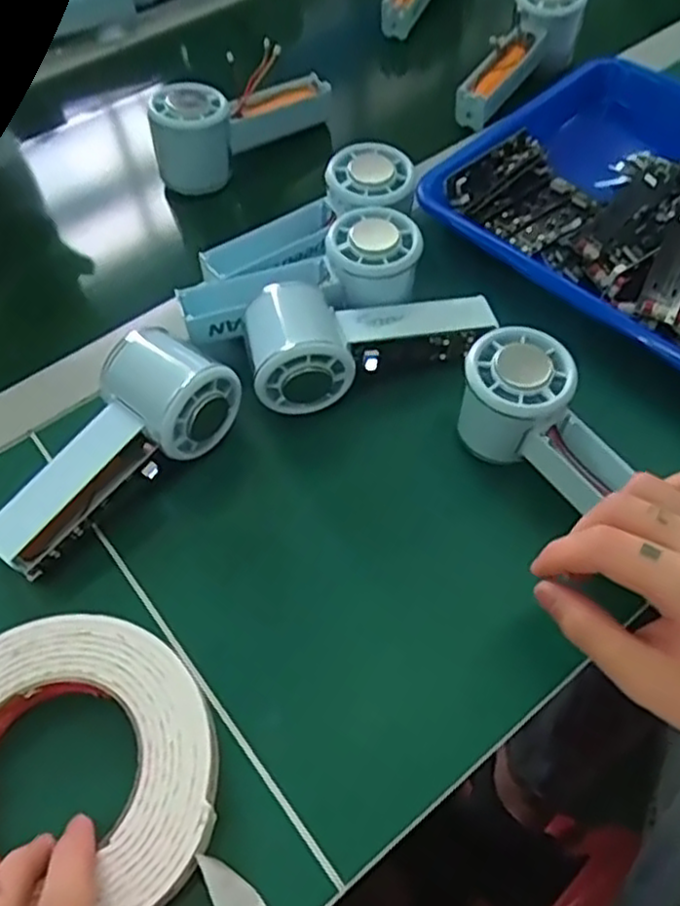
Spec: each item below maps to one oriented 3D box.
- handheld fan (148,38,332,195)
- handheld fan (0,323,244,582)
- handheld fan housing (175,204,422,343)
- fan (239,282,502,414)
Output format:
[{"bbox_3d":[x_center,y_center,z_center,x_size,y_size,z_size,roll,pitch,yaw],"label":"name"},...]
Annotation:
[{"bbox_3d":[-0.078,-0.266,0.554,0.053,0.066,0.146,39,66,24],"label":"handheld fan"},{"bbox_3d":[-0.130,-0.005,0.387,0.146,0.046,0.067,-40,64,-21],"label":"handheld fan"},{"bbox_3d":[-0.023,-0.106,0.435,0.149,0.040,0.054,-19,58,-10],"label":"handheld fan housing"},{"bbox_3d":[0.019,-0.073,0.422,0.144,0.046,0.075,-8,57,-3],"label":"fan"}]

